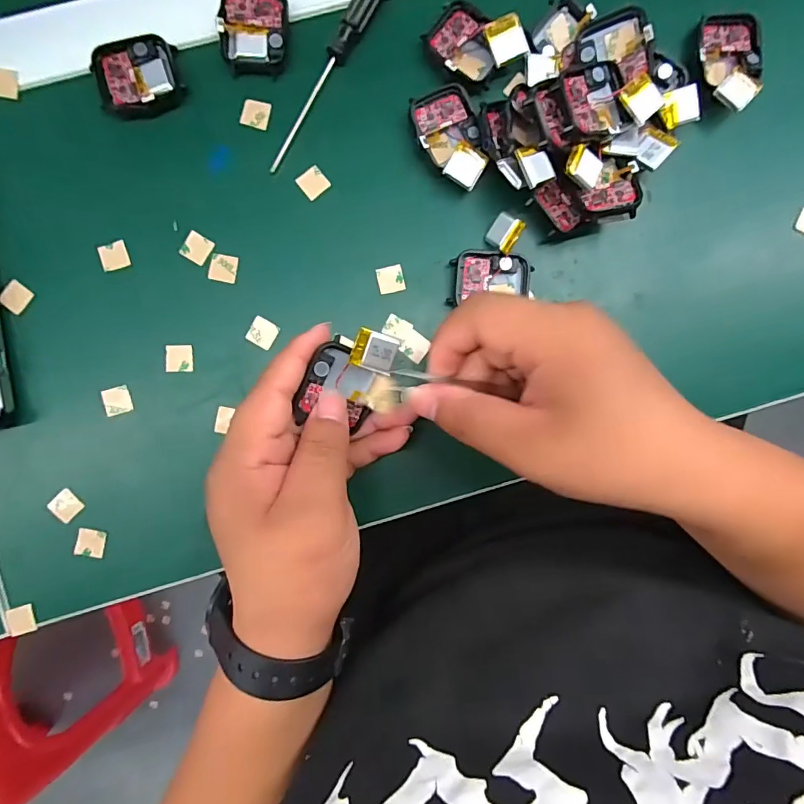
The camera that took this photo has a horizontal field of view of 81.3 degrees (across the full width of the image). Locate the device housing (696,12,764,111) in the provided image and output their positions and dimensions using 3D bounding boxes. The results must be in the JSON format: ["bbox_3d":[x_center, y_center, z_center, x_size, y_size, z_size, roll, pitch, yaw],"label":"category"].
[{"bbox_3d":[0.194,-0.201,0.275,0.039,0.017,0.060,1,92,-3],"label":"device housing"}]

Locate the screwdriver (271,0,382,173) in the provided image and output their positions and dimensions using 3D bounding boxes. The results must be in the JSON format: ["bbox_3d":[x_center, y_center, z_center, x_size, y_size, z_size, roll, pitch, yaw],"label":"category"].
[{"bbox_3d":[-0.041,-0.192,0.270,0.012,0.010,0.131,29,90,-3],"label":"screwdriver"}]

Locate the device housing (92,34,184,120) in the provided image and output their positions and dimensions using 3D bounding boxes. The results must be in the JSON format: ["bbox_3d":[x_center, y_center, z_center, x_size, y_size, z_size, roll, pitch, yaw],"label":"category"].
[{"bbox_3d":[-0.149,-0.183,0.264,0.044,0.010,0.042,-10,92,-2],"label":"device housing"}]

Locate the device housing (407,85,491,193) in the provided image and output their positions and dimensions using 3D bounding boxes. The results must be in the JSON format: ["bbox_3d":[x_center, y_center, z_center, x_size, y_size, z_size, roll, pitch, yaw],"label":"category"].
[{"bbox_3d":[0.028,-0.151,0.269,0.036,0.011,0.059,-19,92,-2],"label":"device housing"}]

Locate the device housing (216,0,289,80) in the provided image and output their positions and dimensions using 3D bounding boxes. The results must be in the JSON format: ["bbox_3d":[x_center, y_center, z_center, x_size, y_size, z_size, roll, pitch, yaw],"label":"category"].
[{"bbox_3d":[-0.084,-0.213,0.268,0.038,0.008,0.046,2,91,-3],"label":"device housing"}]

